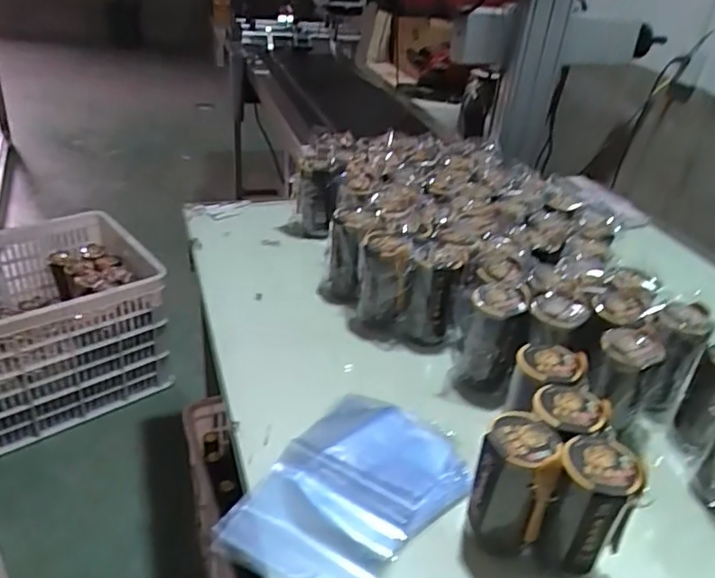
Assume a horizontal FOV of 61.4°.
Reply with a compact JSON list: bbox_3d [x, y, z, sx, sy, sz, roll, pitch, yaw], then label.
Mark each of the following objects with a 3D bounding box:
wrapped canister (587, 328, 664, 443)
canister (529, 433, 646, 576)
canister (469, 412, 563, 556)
[{"bbox_3d":[0.307,0.116,0.718,0.067,0.130,0.077,28,39,29],"label":"wrapped canister"},{"bbox_3d":[0.212,0.206,0.567,0.074,0.125,0.070,21,36,21],"label":"canister"},{"bbox_3d":[0.147,0.189,0.586,0.068,0.131,0.065,14,34,11],"label":"canister"}]

